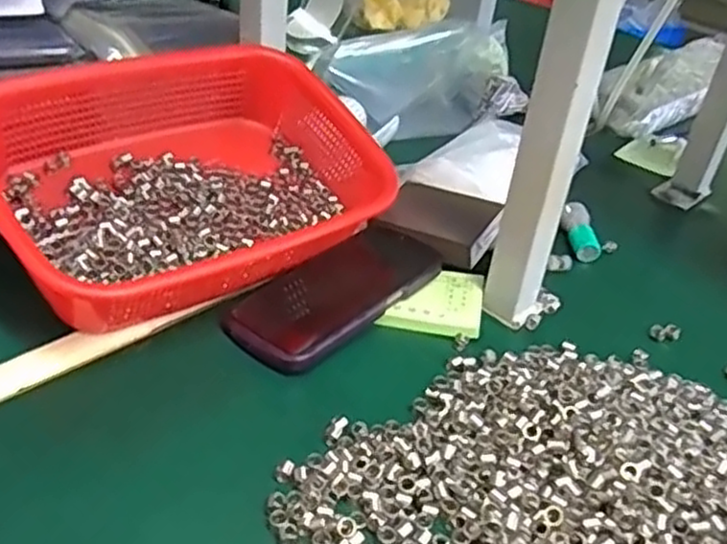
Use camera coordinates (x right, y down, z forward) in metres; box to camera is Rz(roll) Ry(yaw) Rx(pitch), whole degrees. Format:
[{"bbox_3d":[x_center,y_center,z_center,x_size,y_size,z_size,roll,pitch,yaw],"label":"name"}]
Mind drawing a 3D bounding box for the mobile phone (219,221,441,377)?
[{"bbox_3d":[-0.017,0.014,0.544,0.077,0.019,0.162,30,41,29],"label":"mobile phone"}]

